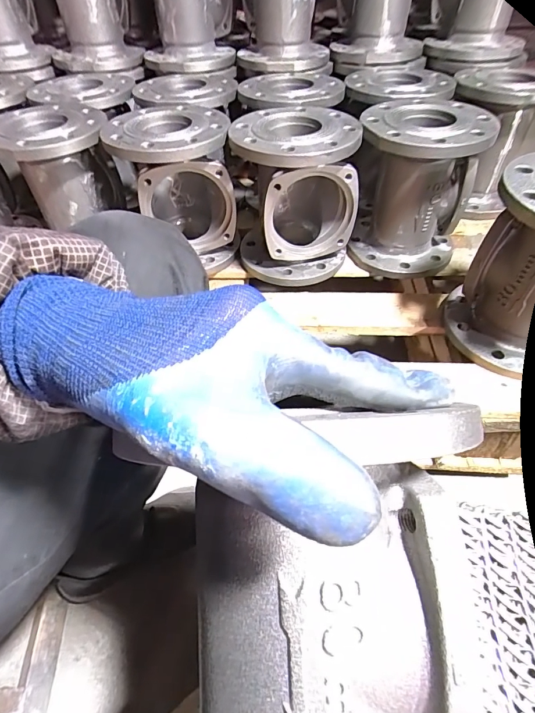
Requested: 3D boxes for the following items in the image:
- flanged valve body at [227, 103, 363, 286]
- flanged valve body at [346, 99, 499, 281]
[{"bbox_3d":[0.048,-0.257,0.627,0.186,0.207,0.167,5,51,5],"label":"flanged valve body"},{"bbox_3d":[0.233,-0.271,0.635,0.186,0.220,0.175,21,54,18],"label":"flanged valve body"}]

